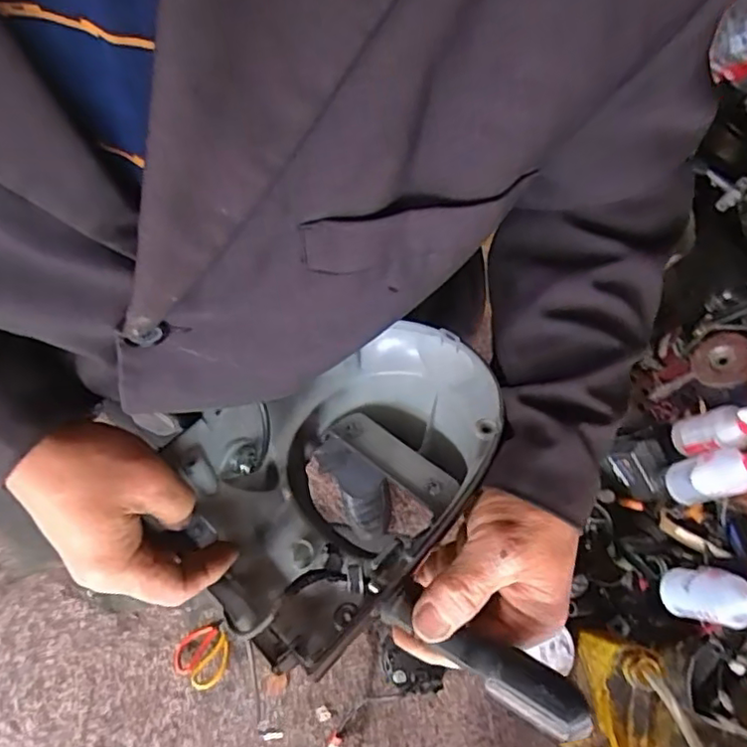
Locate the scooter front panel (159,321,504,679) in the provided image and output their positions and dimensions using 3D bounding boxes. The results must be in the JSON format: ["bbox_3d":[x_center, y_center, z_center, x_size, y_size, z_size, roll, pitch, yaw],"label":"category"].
[{"bbox_3d":[-0.013,0.060,0.358,0.196,0.106,0.142,-30,76,-7],"label":"scooter front panel"}]

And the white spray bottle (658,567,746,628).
[{"bbox_3d":[0.529,0.340,0.913,0.075,0.221,0.085,19,74,-26],"label":"white spray bottle"}]

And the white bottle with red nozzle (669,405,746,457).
[{"bbox_3d":[0.584,0.091,1.015,0.063,0.229,0.072,10,73,-25],"label":"white bottle with red nozzle"}]

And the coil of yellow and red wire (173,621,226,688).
[{"bbox_3d":[-0.341,0.563,1.197,0.113,0.058,0.103,0,72,-1],"label":"coil of yellow and red wire"}]

